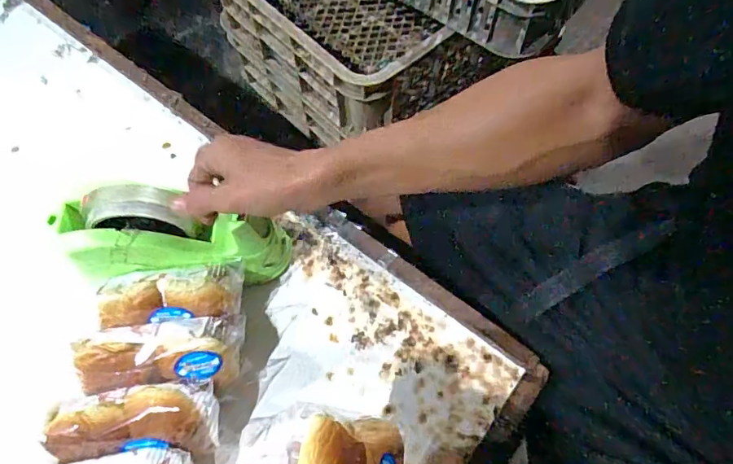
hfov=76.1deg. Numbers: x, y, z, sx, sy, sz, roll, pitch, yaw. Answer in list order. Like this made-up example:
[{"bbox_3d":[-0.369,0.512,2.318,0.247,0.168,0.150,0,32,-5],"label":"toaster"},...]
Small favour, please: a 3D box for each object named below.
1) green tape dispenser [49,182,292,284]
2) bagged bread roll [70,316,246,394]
[{"bbox_3d":[-0.164,0.002,0.422,0.205,0.094,0.066,9,61,-21],"label":"green tape dispenser"},{"bbox_3d":[-0.178,0.115,0.418,0.131,0.069,0.058,-8,64,-4],"label":"bagged bread roll"}]

